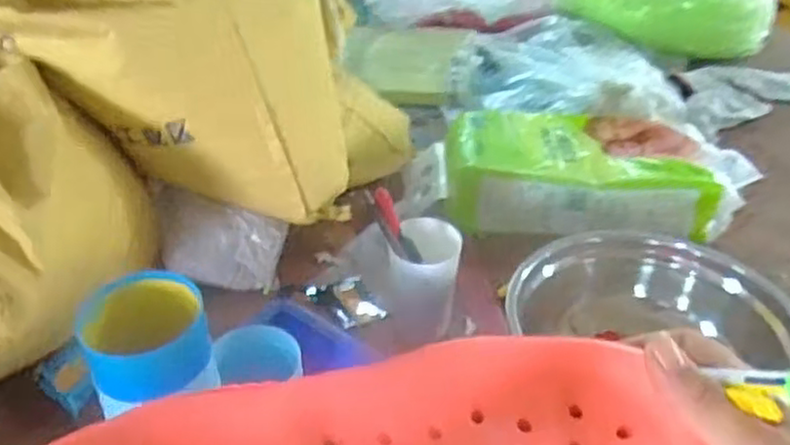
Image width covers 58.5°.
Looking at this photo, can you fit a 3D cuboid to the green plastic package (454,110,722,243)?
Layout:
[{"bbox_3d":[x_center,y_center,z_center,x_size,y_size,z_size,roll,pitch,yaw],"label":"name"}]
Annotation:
[{"bbox_3d":[0.203,-0.055,0.812,0.290,0.067,0.179,2,37,1],"label":"green plastic package"}]

